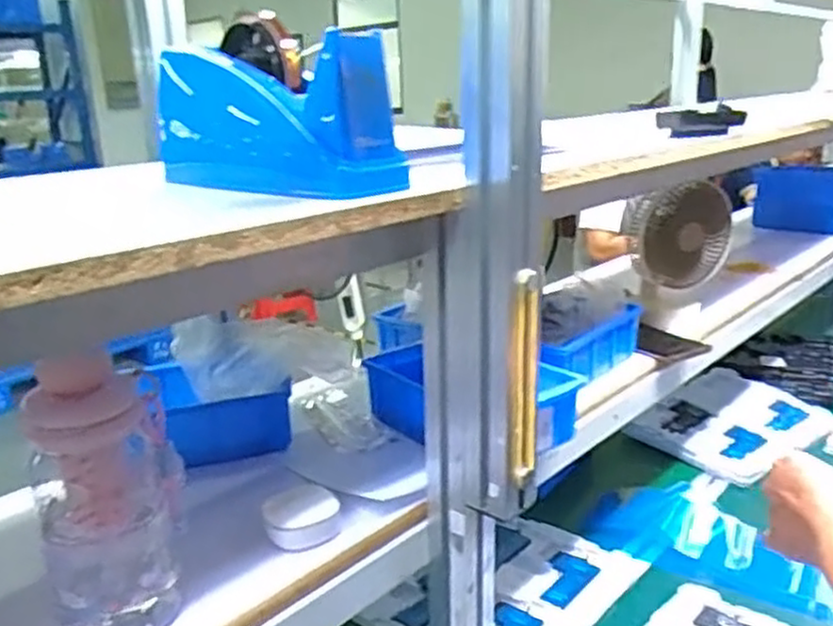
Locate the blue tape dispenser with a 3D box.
[{"bbox_3d":[-0.111,-0.146,0.556,0.094,0.096,0.230,-15,21,-35],"label":"blue tape dispenser"}]

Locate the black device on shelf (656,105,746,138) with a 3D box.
[{"bbox_3d":[0.327,-0.220,0.856,0.117,0.030,0.043,-14,20,-32],"label":"black device on shelf"}]

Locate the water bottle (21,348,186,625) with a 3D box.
[{"bbox_3d":[-0.193,0.117,0.471,0.086,0.170,0.071,-10,18,-22],"label":"water bottle"}]

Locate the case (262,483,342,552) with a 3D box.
[{"bbox_3d":[-0.088,0.155,0.571,0.055,0.032,0.044,-8,18,-18],"label":"case"}]

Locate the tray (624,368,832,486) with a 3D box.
[{"bbox_3d":[0.513,0.176,1.197,0.299,0.034,0.214,-17,22,-38],"label":"tray"}]

